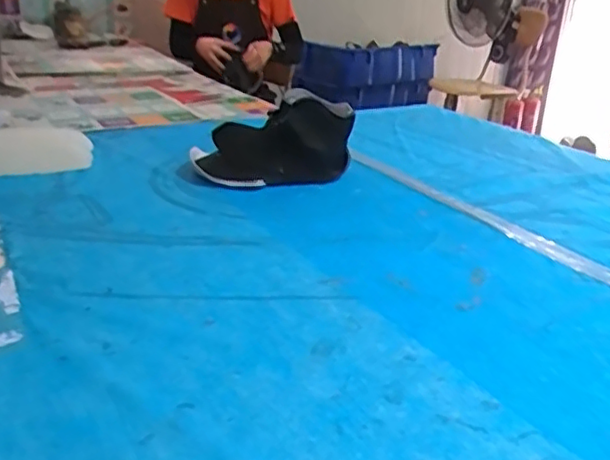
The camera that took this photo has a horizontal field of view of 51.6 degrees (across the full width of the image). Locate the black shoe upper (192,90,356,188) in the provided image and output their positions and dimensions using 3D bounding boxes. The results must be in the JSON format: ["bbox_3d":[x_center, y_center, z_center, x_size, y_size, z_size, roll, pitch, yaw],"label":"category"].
[{"bbox_3d":[-0.058,-0.157,1.078,0.258,0.142,0.117,-5,23,-16],"label":"black shoe upper"}]

